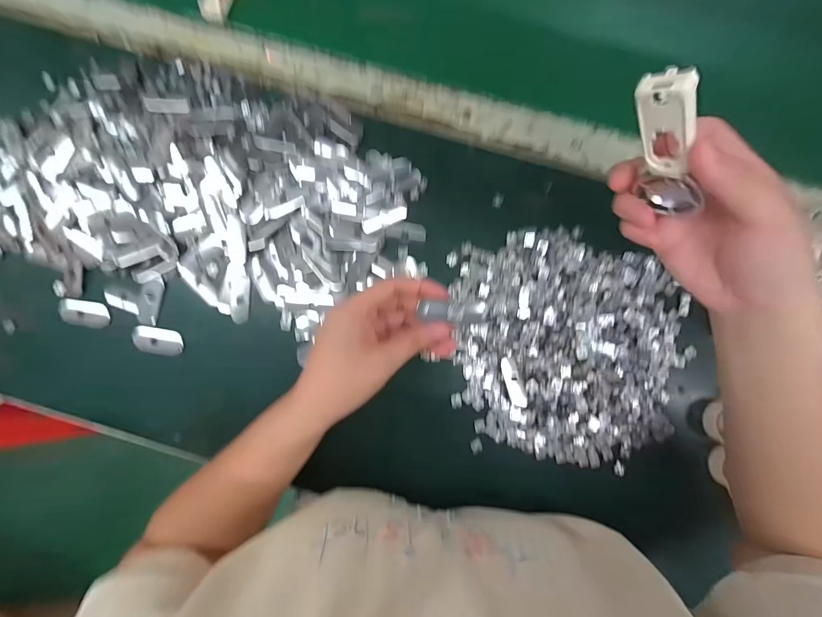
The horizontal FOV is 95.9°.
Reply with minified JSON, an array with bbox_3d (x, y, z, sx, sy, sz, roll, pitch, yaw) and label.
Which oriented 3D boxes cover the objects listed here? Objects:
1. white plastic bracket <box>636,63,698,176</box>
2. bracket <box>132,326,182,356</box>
[{"bbox_3d":[0.133,-0.094,0.192,0.014,0.060,0.023,-46,46,-2],"label":"white plastic bracket"},{"bbox_3d":[-0.268,0.035,0.391,0.051,0.010,0.026,11,87,1],"label":"bracket"}]

